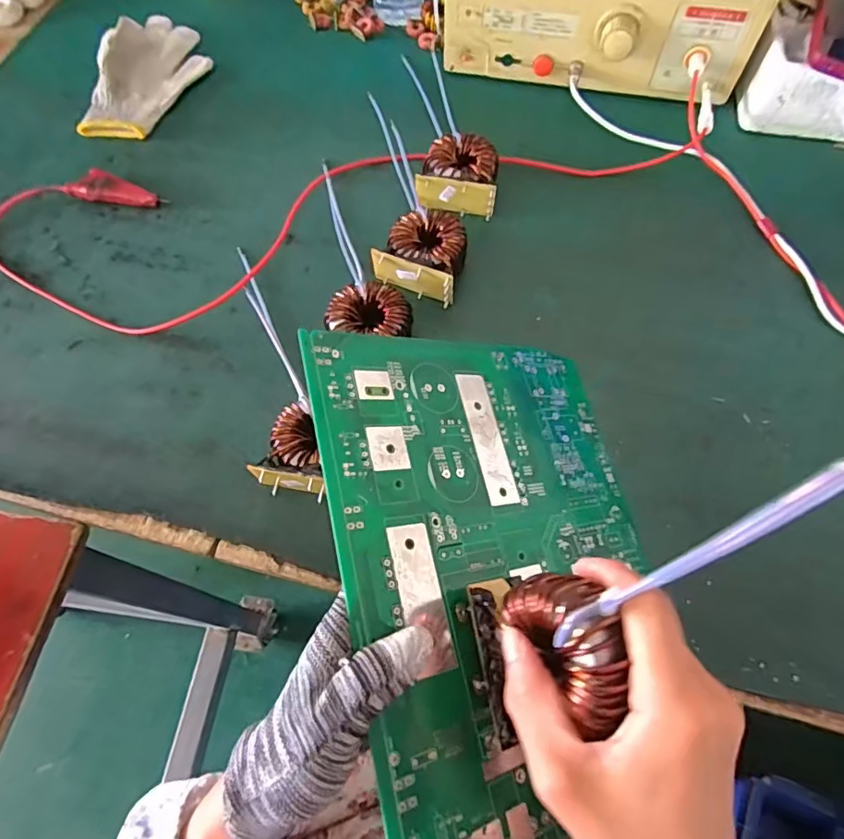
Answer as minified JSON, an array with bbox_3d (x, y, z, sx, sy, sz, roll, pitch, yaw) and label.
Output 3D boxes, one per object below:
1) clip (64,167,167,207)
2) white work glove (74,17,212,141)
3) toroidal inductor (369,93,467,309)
[{"bbox_3d":[-0.304,-0.226,0.522,0.089,0.022,0.033,14,67,8],"label":"clip"},{"bbox_3d":[-0.316,-0.400,0.608,0.124,0.017,0.206,-5,65,-1],"label":"white work glove"},{"bbox_3d":[0.005,-0.147,0.470,0.076,0.037,0.074,25,68,12],"label":"toroidal inductor"}]

